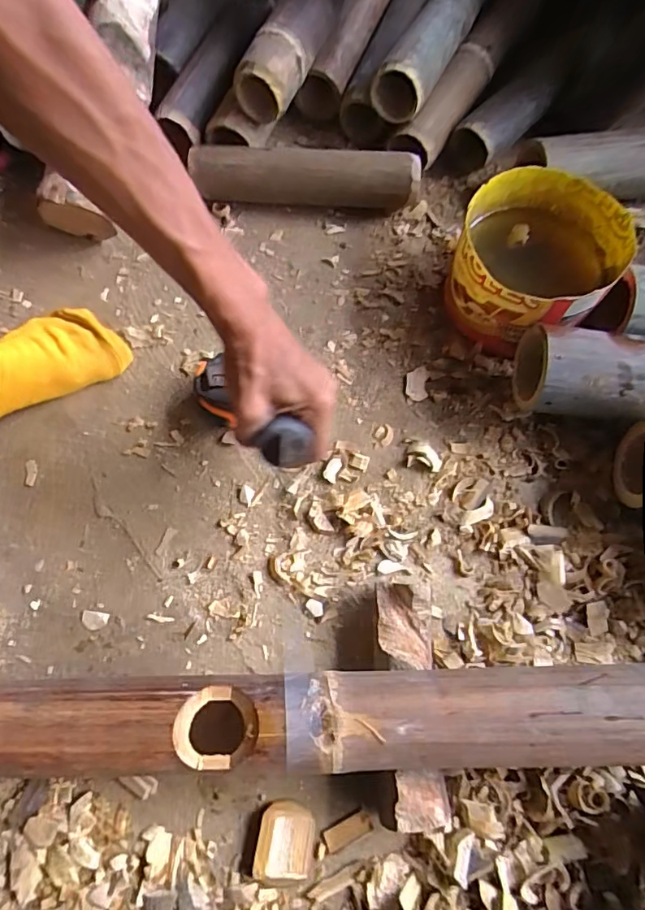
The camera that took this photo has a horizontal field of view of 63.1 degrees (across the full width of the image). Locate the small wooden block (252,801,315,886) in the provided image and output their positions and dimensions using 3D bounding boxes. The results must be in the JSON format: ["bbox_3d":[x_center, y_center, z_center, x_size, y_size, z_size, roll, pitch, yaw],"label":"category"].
[{"bbox_3d":[-0.026,0.280,0.378,0.040,0.008,0.050,10,68,1],"label":"small wooden block"}]

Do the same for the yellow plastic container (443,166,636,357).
[{"bbox_3d":[0.204,-0.180,0.519,0.147,0.112,0.142,1,68,-2],"label":"yellow plastic container"}]

